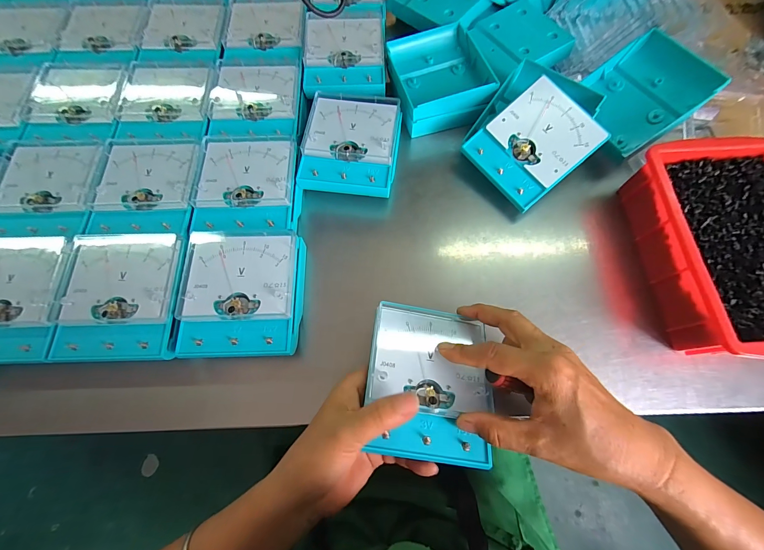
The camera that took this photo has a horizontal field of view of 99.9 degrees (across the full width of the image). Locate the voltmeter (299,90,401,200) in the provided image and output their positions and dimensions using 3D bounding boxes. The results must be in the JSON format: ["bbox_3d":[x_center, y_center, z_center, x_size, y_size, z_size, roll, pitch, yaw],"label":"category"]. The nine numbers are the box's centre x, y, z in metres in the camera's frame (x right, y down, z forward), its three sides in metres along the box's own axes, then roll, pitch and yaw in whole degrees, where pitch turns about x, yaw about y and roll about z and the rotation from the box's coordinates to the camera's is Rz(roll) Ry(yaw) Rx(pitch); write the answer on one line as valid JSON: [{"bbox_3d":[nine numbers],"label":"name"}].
[{"bbox_3d":[-0.033,-0.142,0.359,0.101,0.029,0.123,5,71,3],"label":"voltmeter"}]

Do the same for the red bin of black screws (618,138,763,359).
[{"bbox_3d":[0.327,-0.025,0.301,0.131,0.061,0.193,-3,70,0],"label":"red bin of black screws"}]

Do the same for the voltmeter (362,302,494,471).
[{"bbox_3d":[0.036,0.092,0.271,0.096,0.043,0.113,11,59,-7],"label":"voltmeter"}]

